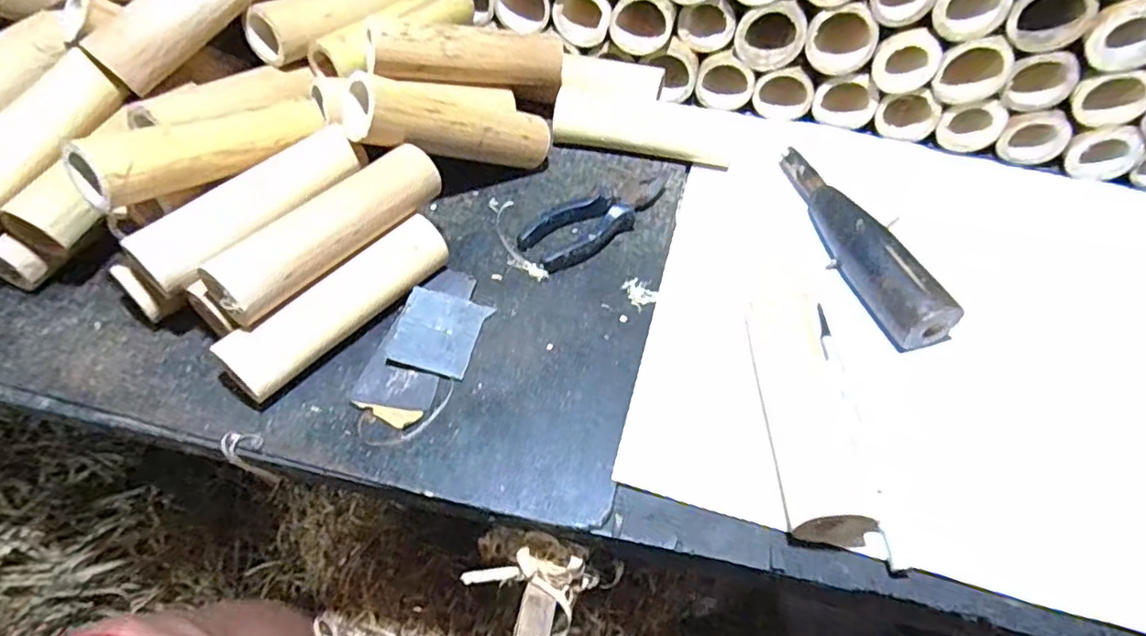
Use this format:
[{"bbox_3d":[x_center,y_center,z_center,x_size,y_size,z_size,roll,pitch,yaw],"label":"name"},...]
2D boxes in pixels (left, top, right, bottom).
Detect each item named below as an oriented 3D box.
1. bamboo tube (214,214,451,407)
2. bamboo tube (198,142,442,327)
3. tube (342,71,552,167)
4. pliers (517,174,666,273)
[{"bbox_3d":[-0.171,-0.012,0.453,0.036,0.047,0.179,37,62,18],"label":"bamboo tube"},{"bbox_3d":[-0.178,-0.071,0.440,0.043,0.043,0.185,35,61,17],"label":"bamboo tube"},{"bbox_3d":[-0.097,-0.165,0.520,0.181,0.056,0.047,-2,52,-39],"label":"tube"},{"bbox_3d":[0.026,-0.088,0.540,0.149,0.025,0.054,-29,64,-21],"label":"pliers"}]

